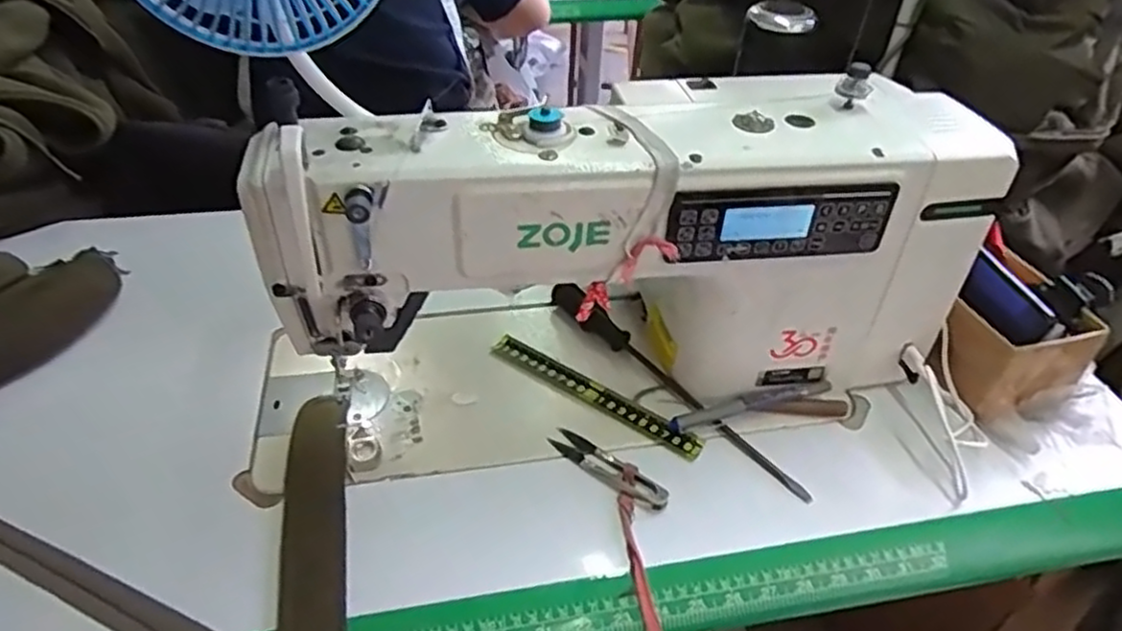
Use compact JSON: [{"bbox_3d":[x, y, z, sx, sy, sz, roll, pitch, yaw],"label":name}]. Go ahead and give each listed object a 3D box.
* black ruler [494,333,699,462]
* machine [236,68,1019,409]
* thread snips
[{"bbox_3d":[0.026,0.063,0.588,0.199,0.006,0.026,26,47,26],"label":"black ruler"},{"bbox_3d":[0.045,-0.057,0.549,0.485,0.238,0.156,-4,41,-8],"label":"machine"},{"bbox_3d":[0.035,0.112,0.525,0.100,0.012,0.023,32,48,30],"label":"thread snips"}]

